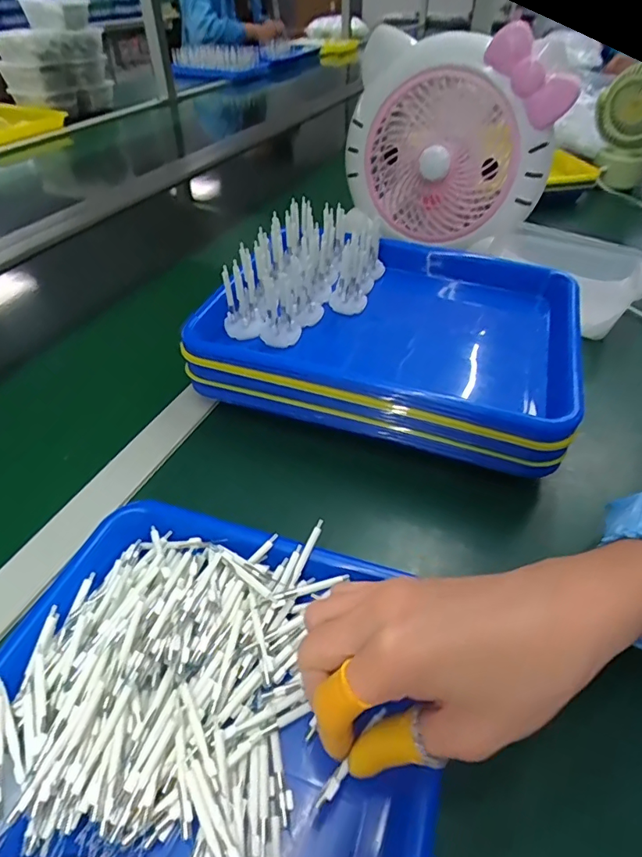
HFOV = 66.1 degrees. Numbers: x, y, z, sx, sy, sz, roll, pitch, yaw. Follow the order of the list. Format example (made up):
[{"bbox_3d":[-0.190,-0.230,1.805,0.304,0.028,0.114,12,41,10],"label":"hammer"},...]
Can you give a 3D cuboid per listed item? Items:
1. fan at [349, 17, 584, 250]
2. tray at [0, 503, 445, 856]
[{"bbox_3d":[0.158,-0.344,0.616,0.243,0.231,0.115,19,36,18],"label":"fan"},{"bbox_3d":[-0.078,0.186,0.229,0.245,0.036,0.320,14,45,13],"label":"tray"}]

